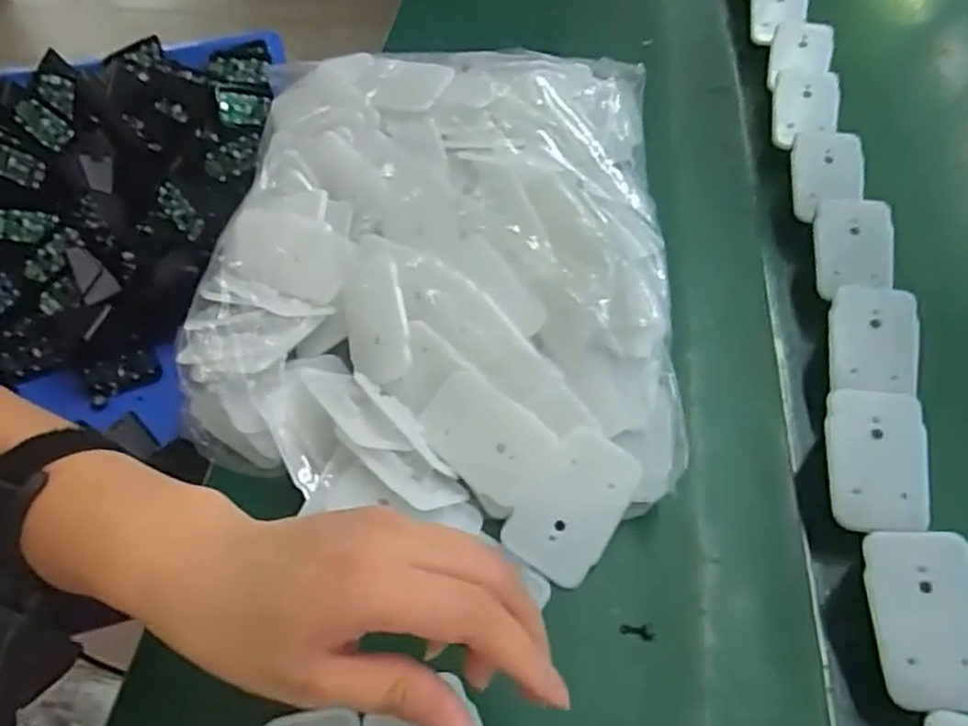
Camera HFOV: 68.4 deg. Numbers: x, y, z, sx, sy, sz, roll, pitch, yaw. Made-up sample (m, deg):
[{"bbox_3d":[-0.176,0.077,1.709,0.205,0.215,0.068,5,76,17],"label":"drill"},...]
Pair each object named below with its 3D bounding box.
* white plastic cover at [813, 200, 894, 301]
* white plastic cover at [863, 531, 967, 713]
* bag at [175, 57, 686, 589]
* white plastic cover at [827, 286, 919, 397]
[{"bbox_3d":[0.219,-0.068,0.422,0.041,0.009,0.061,-2,76,23],"label":"white plastic cover"},{"bbox_3d":[0.180,0.103,0.288,0.043,0.004,0.067,0,72,5],"label":"white plastic cover"},{"bbox_3d":[-0.029,-0.075,0.424,0.274,0.069,0.365,4,54,6],"label":"bag"},{"bbox_3d":[0.207,-0.013,0.378,0.044,0.010,0.061,7,71,13],"label":"white plastic cover"}]

